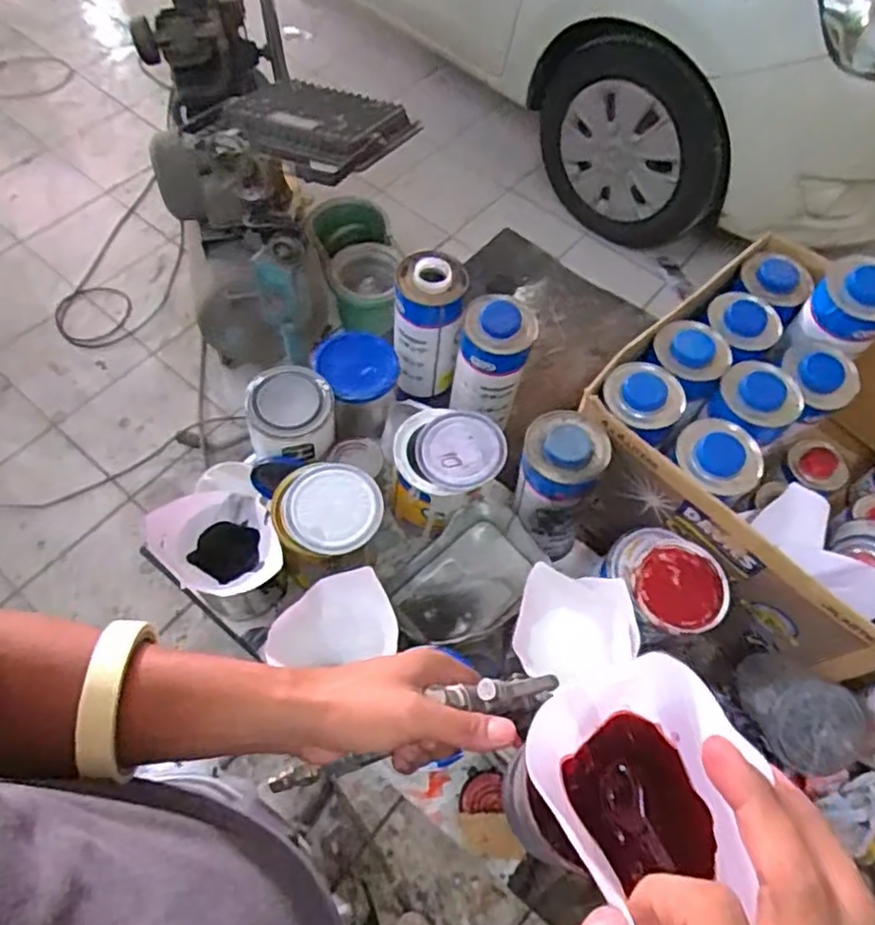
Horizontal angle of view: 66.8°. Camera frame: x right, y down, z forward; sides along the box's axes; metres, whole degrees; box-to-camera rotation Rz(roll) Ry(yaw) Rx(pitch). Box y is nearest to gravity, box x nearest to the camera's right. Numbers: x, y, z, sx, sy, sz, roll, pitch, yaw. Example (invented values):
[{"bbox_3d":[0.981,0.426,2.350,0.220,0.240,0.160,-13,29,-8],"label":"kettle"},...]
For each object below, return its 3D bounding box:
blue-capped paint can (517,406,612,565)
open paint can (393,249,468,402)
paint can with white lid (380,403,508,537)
[{"bbox_3d":[0.128,0.024,0.722,0.088,0.161,0.088,17,62,7],"label":"blue-capped paint can"},{"bbox_3d":[-0.013,-0.157,0.830,0.083,0.198,0.081,4,61,0],"label":"open paint can"},{"bbox_3d":[0.006,0.010,0.756,0.125,0.120,0.112,-9,62,-8],"label":"paint can with white lid"}]

